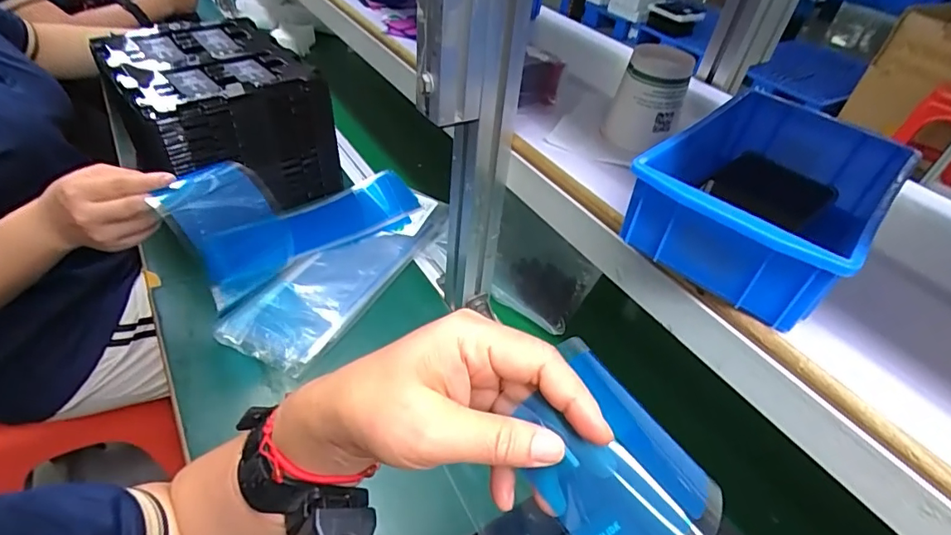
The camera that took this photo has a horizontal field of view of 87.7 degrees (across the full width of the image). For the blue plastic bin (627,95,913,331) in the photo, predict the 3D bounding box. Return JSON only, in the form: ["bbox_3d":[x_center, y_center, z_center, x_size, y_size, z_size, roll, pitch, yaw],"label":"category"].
[{"bbox_3d":[0.202,-0.052,0.350,0.124,0.063,0.200,34,48,26],"label":"blue plastic bin"}]

